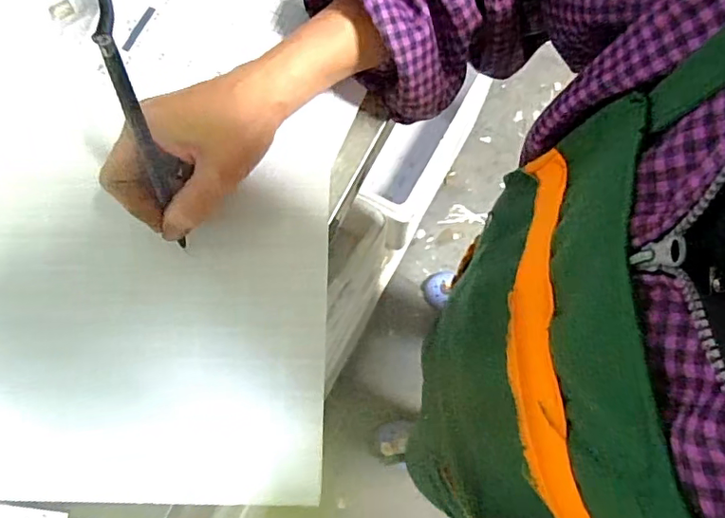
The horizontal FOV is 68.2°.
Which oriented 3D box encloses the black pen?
[{"bbox_3d":[-0.126,-0.062,0.314,0.008,0.143,0.008,-3,46,0],"label":"black pen"}]

